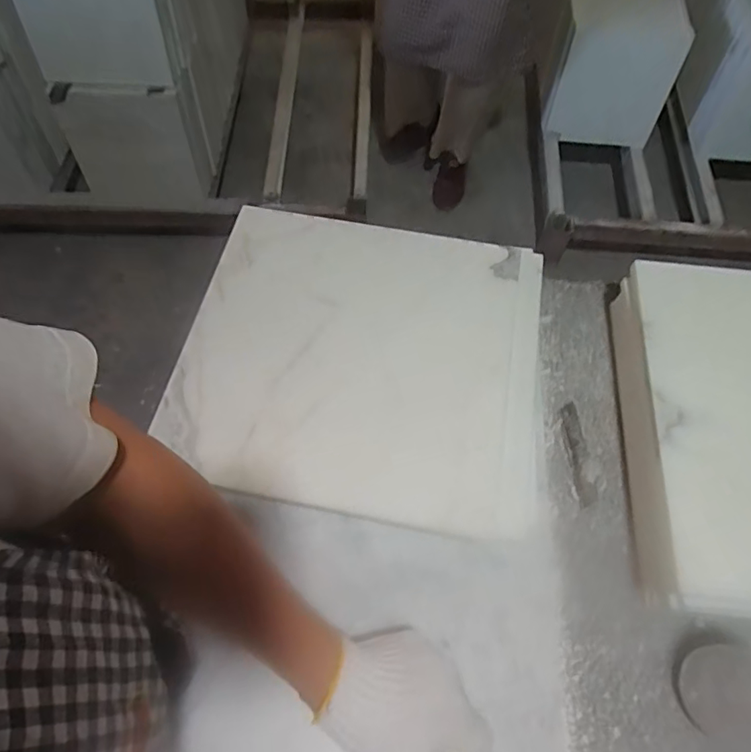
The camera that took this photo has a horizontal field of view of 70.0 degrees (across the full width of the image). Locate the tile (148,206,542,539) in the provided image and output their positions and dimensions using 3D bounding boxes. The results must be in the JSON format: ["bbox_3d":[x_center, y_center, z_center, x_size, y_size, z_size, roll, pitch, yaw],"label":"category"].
[{"bbox_3d":[-0.008,-0.020,0.502,0.331,0.029,0.287,10,69,1],"label":"tile"}]

